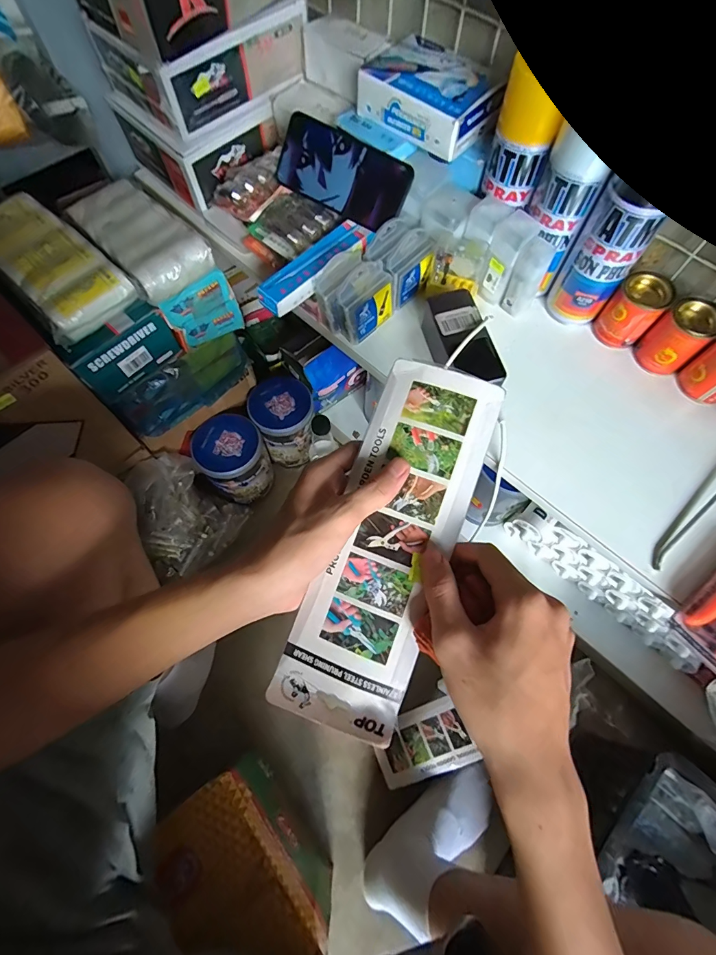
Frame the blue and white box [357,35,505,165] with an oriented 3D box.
[{"bbox_3d":[0.082,-0.439,0.460,0.100,0.047,0.150,-39,73,-17],"label":"blue and white box"}]

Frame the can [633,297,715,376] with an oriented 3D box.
[{"bbox_3d":[0.362,-0.158,0.451,0.047,0.069,0.053,-40,73,-17],"label":"can"}]

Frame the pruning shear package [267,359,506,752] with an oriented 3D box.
[{"bbox_3d":[0.024,0.043,0.285,0.087,0.014,0.262,20,83,7],"label":"pruning shear package"}]

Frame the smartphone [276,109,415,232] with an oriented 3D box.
[{"bbox_3d":[-0.019,-0.365,0.476,0.163,0.075,0.010,30,25,5],"label":"smartphone"}]

